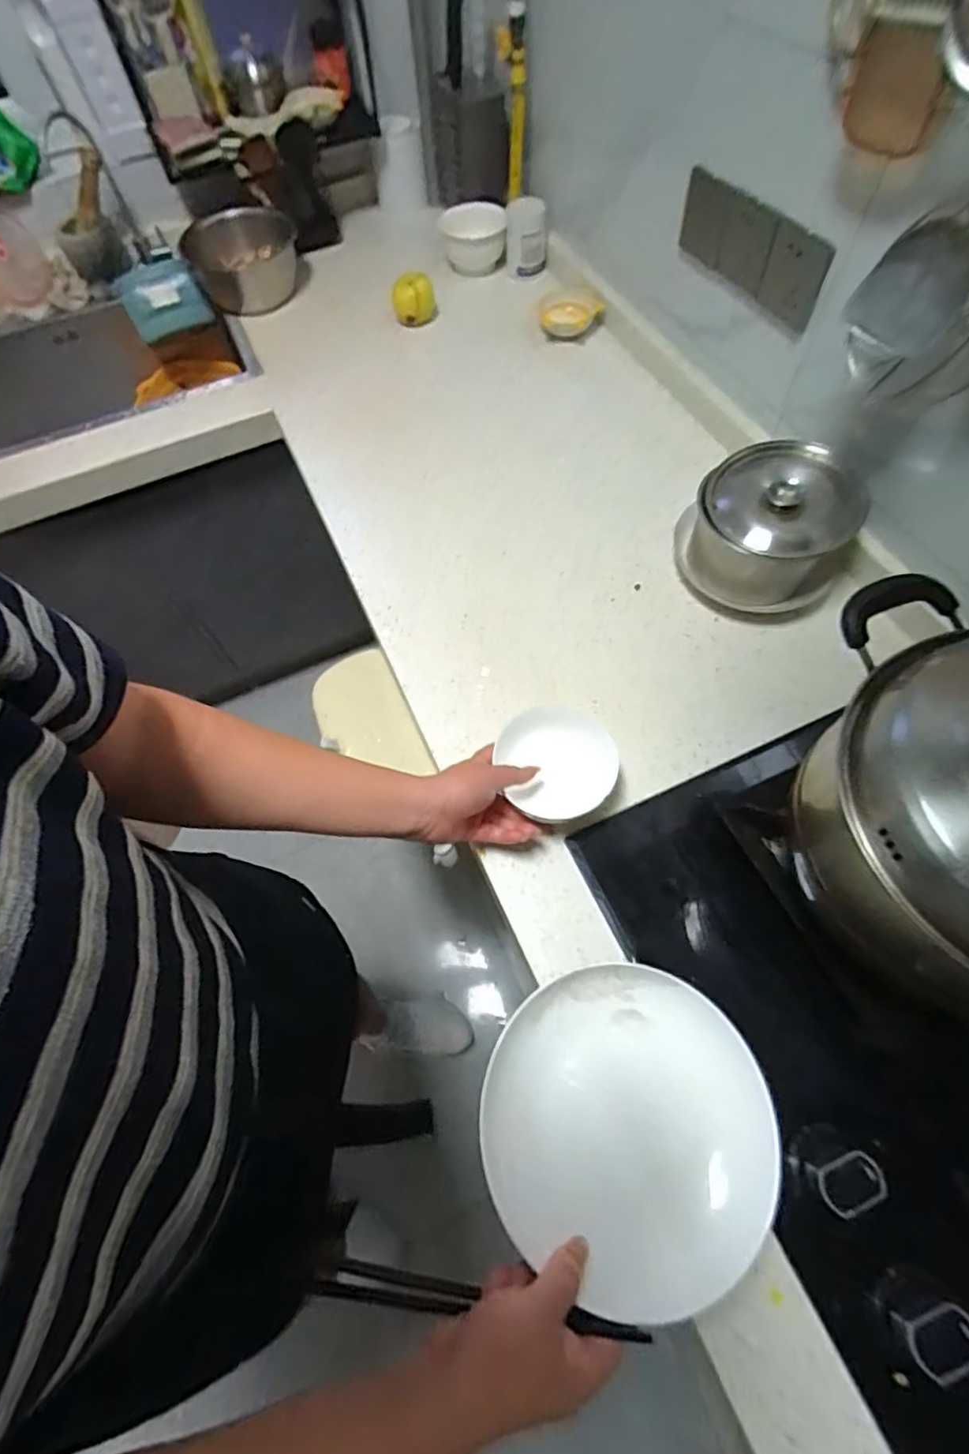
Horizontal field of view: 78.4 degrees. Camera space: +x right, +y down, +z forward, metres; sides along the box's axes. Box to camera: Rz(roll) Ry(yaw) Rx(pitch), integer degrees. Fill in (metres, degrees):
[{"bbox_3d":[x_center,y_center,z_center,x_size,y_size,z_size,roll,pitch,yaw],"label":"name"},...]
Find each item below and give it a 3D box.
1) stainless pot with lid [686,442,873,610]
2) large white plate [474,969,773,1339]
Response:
[{"bbox_3d":[0.343,-0.244,0.725,0.166,0.138,0.166,-1,63,3],"label":"stainless pot with lid"},{"bbox_3d":[0.103,0.286,0.435,0.196,0.038,0.201,-1,63,3],"label":"large white plate"}]

